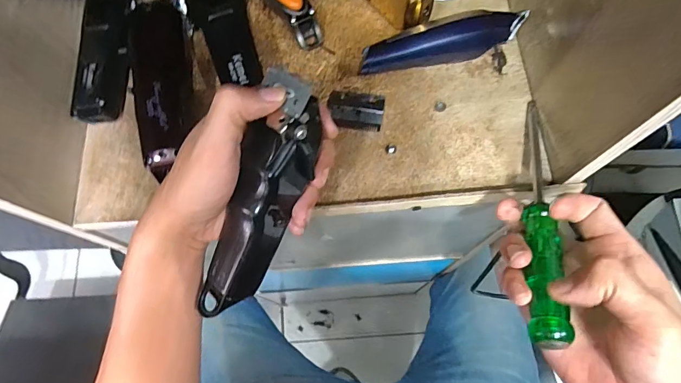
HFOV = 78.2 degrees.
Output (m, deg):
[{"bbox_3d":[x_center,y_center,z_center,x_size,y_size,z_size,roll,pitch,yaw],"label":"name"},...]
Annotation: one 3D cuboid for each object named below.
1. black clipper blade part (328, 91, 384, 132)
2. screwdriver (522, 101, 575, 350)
[{"bbox_3d":[0.012,-0.068,0.353,0.046,0.004,0.034,9,72,5],"label":"black clipper blade part"},{"bbox_3d":[0.140,0.013,0.298,0.019,0.022,0.187,8,59,5],"label":"screwdriver"}]

